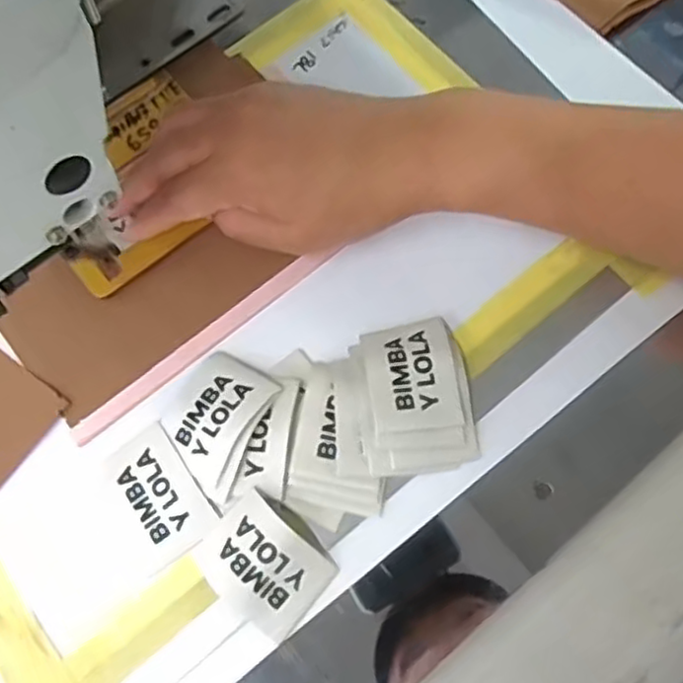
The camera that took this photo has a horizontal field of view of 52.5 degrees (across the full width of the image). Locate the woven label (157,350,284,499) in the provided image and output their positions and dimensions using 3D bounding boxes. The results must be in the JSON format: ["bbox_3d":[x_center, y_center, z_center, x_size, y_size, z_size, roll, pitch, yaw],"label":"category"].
[{"bbox_3d":[-0.060,0.033,0.322,0.046,0.010,0.056,35,75,14],"label":"woven label"}]

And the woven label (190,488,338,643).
[{"bbox_3d":[-0.033,0.093,0.298,0.054,0.010,0.043,43,77,15],"label":"woven label"}]

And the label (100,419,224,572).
[{"bbox_3d":[-0.083,0.068,0.314,0.035,0.005,0.058,-34,72,-9],"label":"label"}]

